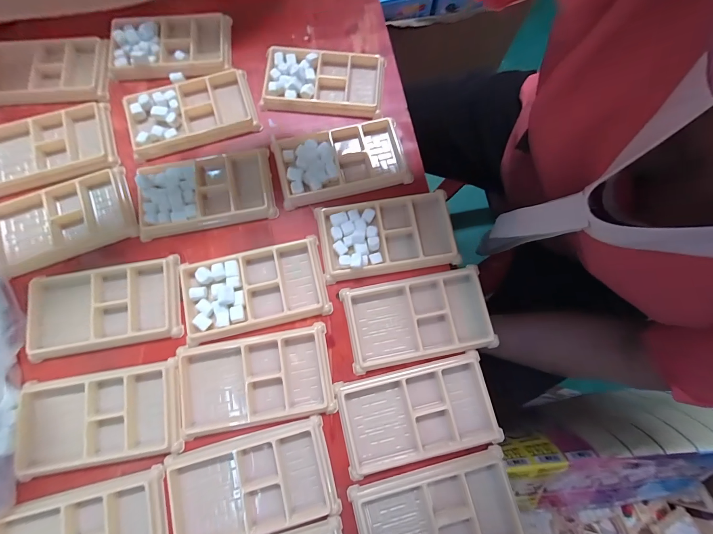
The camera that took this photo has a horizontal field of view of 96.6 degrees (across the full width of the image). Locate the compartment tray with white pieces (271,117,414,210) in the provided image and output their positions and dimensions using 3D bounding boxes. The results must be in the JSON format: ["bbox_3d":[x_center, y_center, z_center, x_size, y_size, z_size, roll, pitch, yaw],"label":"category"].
[{"bbox_3d":[-0.017,-0.114,0.335,0.133,0.016,0.078,-13,78,-4],"label":"compartment tray with white pieces"}]

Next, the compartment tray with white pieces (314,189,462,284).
[{"bbox_3d":[0.031,-0.034,0.317,0.134,0.017,0.076,-9,78,-3],"label":"compartment tray with white pieces"}]

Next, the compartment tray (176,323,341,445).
[{"bbox_3d":[-0.093,0.103,0.291,0.136,0.014,0.078,-9,78,-4],"label":"compartment tray"}]

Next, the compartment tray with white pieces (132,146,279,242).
[{"bbox_3d":[-0.154,-0.079,0.326,0.132,0.012,0.078,-11,78,-4],"label":"compartment tray with white pieces"}]

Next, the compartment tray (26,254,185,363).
[{"bbox_3d":[-0.236,0.036,0.299,0.130,0.010,0.078,-9,78,-3],"label":"compartment tray"}]

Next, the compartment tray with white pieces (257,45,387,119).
[{"bbox_3d":[-0.036,-0.209,0.356,0.130,0.016,0.071,4,78,-1],"label":"compartment tray with white pieces"}]

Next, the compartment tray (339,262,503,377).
[{"bbox_3d":[0.059,0.048,0.305,0.134,0.011,0.078,-11,78,-4],"label":"compartment tray"}]

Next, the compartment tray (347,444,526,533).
[{"bbox_3d":[0.069,0.213,0.269,0.134,0.011,0.077,-12,78,-4],"label":"compartment tray"}]

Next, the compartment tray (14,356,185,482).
[{"bbox_3d":[-0.227,0.133,0.280,0.135,0.010,0.077,-9,78,-3],"label":"compartment tray"}]

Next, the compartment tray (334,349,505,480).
[{"bbox_3d":[0.056,0.132,0.289,0.136,0.014,0.078,-12,78,-4],"label":"compartment tray"}]

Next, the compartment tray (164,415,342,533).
[{"bbox_3d":[-0.091,0.188,0.274,0.138,0.015,0.079,-13,78,-4],"label":"compartment tray"}]

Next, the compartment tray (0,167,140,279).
[{"bbox_3d":[-0.295,-0.047,0.315,0.131,0.012,0.077,-20,79,-6],"label":"compartment tray"}]

